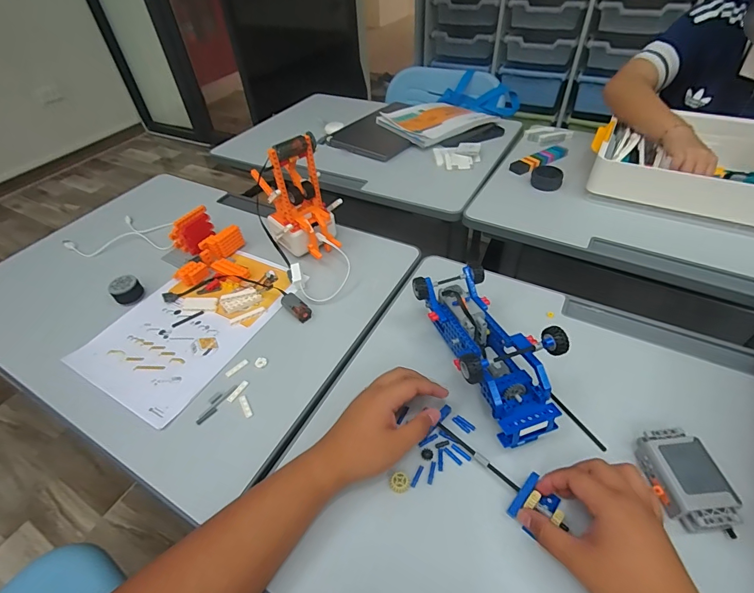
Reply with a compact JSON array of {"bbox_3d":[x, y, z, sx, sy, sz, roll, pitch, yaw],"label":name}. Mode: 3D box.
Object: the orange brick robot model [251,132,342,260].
[{"bbox_3d":[-0.124,-0.153,0.618,0.119,0.184,0.112,-15,47,-10],"label":"orange brick robot model"}]

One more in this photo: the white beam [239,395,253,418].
[{"bbox_3d":[-0.161,0.134,0.472,0.009,0.004,0.033,-28,51,-21],"label":"white beam"}]

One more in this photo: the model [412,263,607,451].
[{"bbox_3d":[0.125,0.065,0.444,0.118,0.104,0.239,-21,47,-15],"label":"model"}]

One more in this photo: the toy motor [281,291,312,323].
[{"bbox_3d":[-0.119,0.014,0.570,0.048,0.024,0.023,30,55,28],"label":"toy motor"}]

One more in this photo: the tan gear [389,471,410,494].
[{"bbox_3d":[0.023,0.192,0.399,0.020,0.007,0.019,-2,47,2],"label":"tan gear"}]

